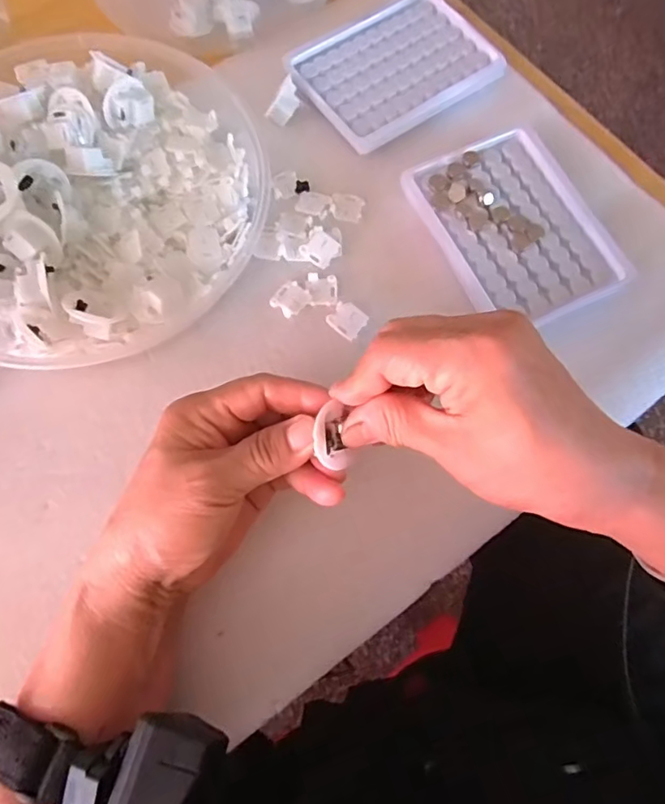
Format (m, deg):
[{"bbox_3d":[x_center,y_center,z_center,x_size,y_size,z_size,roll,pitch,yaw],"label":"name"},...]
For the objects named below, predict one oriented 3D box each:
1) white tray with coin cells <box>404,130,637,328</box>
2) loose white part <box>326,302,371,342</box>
[{"bbox_3d":[0.114,-0.112,0.343,0.096,0.010,0.128,-24,74,-9],"label":"white tray with coin cells"},{"bbox_3d":[0.009,-0.051,0.332,0.022,0.004,0.021,35,75,9],"label":"loose white part"}]

